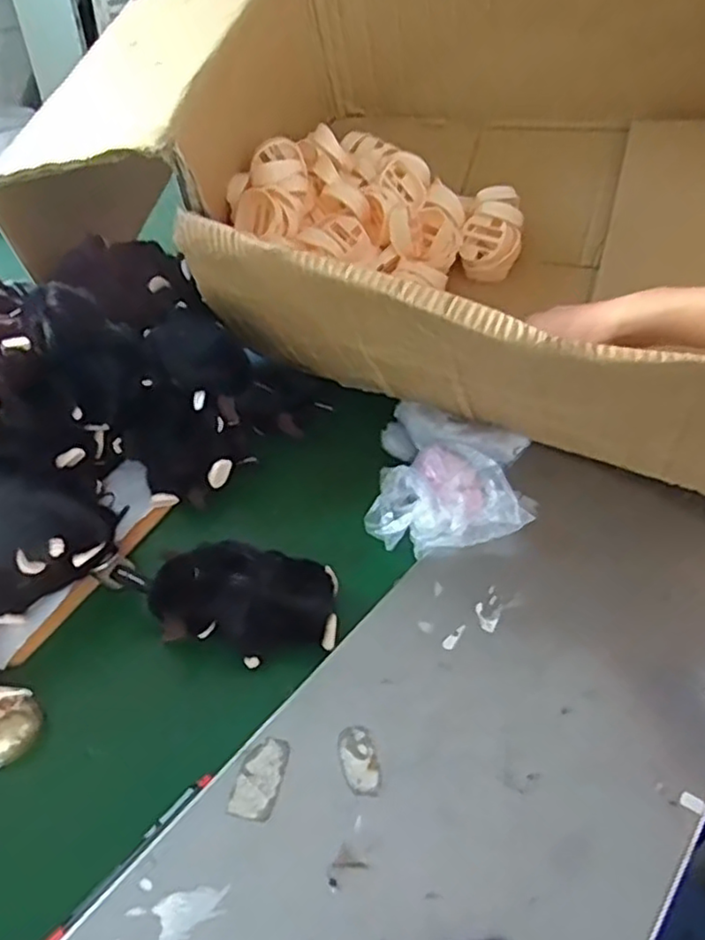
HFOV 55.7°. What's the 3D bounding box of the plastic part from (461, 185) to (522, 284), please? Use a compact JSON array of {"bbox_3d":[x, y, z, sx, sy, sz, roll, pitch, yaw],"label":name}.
[{"bbox_3d":[0.153,-0.257,0.733,0.064,0.080,0.067,9,46,7],"label":"plastic part"}]

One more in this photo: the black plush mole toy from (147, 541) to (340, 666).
[{"bbox_3d":[-0.080,0.096,0.495,0.136,0.052,0.080,2,46,1],"label":"black plush mole toy"}]

